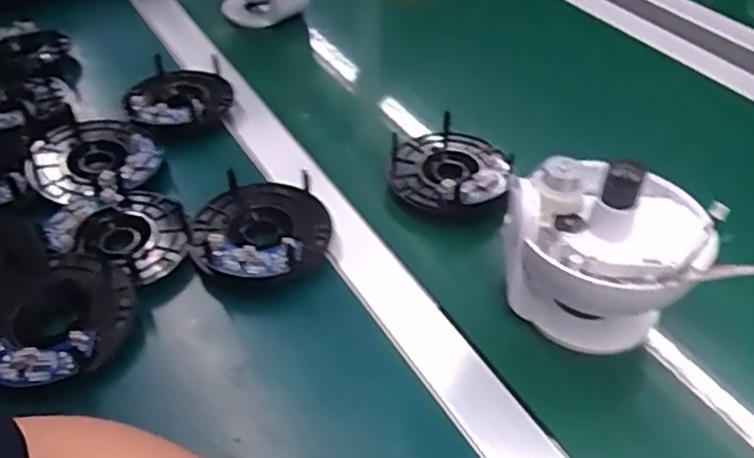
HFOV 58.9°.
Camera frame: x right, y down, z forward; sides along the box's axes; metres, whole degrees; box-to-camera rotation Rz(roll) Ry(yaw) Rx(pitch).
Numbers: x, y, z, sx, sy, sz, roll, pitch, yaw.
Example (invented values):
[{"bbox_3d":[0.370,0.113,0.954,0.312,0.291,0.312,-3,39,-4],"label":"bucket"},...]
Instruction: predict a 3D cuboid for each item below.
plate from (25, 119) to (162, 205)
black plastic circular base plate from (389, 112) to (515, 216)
[{"bbox_3d":[-0.236,-0.058,0.554,0.106,0.019,0.094,12,45,16],"label":"plate"},{"bbox_3d":[0.061,-0.053,0.551,0.098,0.028,0.096,-2,42,2],"label":"black plastic circular base plate"}]

